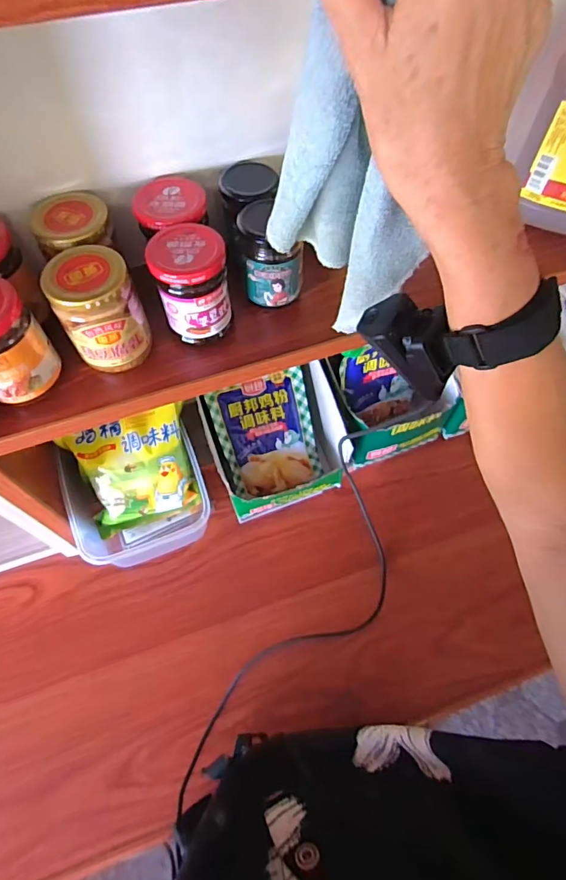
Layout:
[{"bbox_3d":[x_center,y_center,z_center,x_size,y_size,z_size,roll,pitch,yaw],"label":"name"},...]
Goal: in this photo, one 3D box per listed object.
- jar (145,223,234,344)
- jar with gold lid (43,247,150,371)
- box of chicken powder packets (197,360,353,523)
[{"bbox_3d":[-0.080,-0.135,0.413,0.062,0.093,0.059,0,62,0],"label":"jar"},{"bbox_3d":[-0.154,-0.108,0.390,0.069,0.085,0.061,-22,64,-12],"label":"jar with gold lid"},{"bbox_3d":[-0.008,0.008,0.633,0.179,0.112,0.152,-20,64,-10],"label":"box of chicken powder packets"}]

